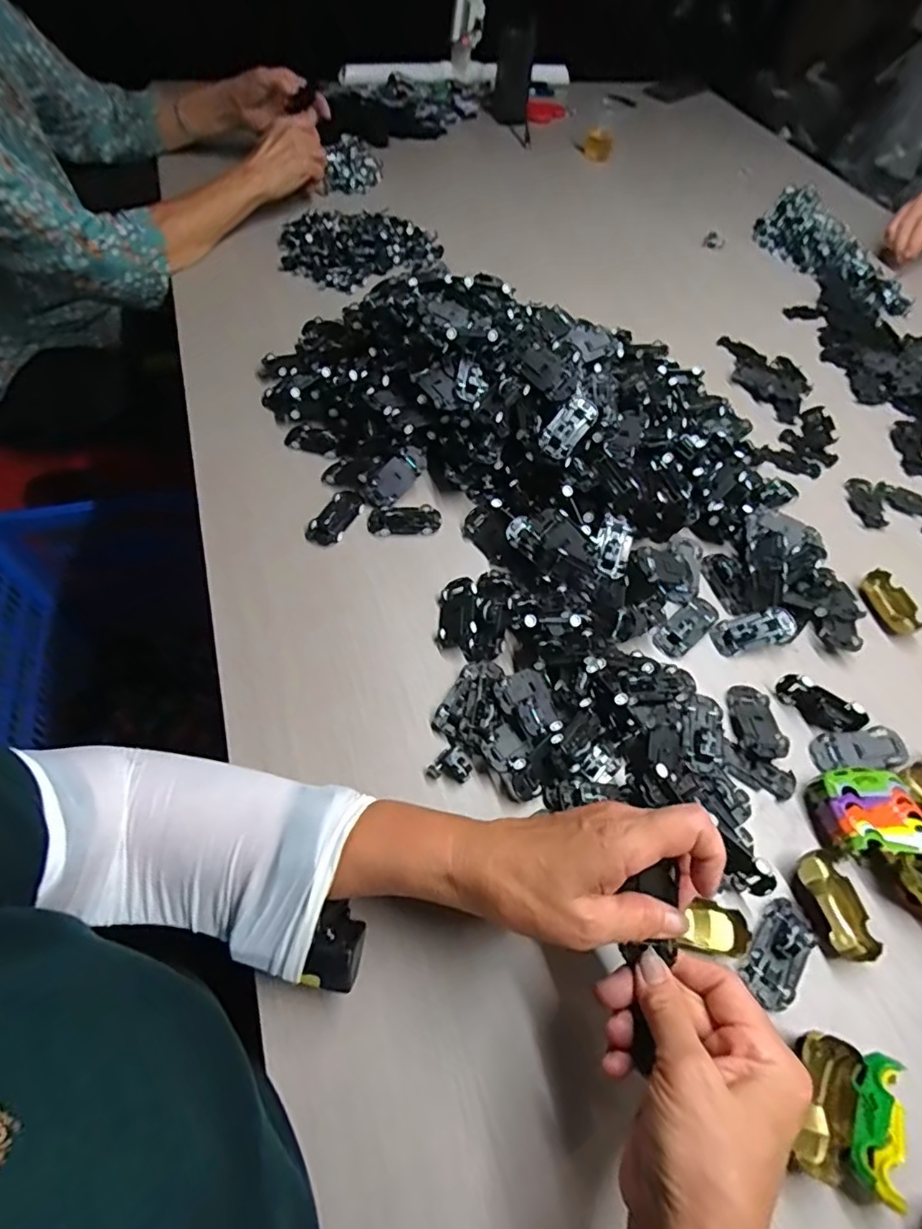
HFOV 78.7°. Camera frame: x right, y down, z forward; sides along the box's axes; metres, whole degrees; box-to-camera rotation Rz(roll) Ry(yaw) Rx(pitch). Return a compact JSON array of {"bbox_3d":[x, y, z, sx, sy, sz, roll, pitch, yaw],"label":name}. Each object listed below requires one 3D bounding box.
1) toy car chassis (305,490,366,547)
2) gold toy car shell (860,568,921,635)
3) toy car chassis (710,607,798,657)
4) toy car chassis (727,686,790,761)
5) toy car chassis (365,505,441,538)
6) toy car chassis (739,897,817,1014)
[{"bbox_3d":[-0.116,-0.091,0.529,0.033,0.017,0.063,26,60,13],"label":"toy car chassis"},{"bbox_3d":[0.392,-0.011,0.513,0.034,0.014,0.061,-7,58,-8],"label":"gold toy car shell"},{"bbox_3d":[0.250,0.014,0.480,0.069,0.012,0.029,-17,60,1],"label":"toy car chassis"},{"bbox_3d":[0.231,0.083,0.439,0.032,0.015,0.061,3,58,-2],"label":"toy car chassis"},{"bbox_3d":[-0.053,-0.088,0.530,0.068,0.013,0.029,-5,58,-7],"label":"toy car chassis"},{"bbox_3d":[0.203,0.214,0.355,0.031,0.011,0.061,37,63,18],"label":"toy car chassis"}]

